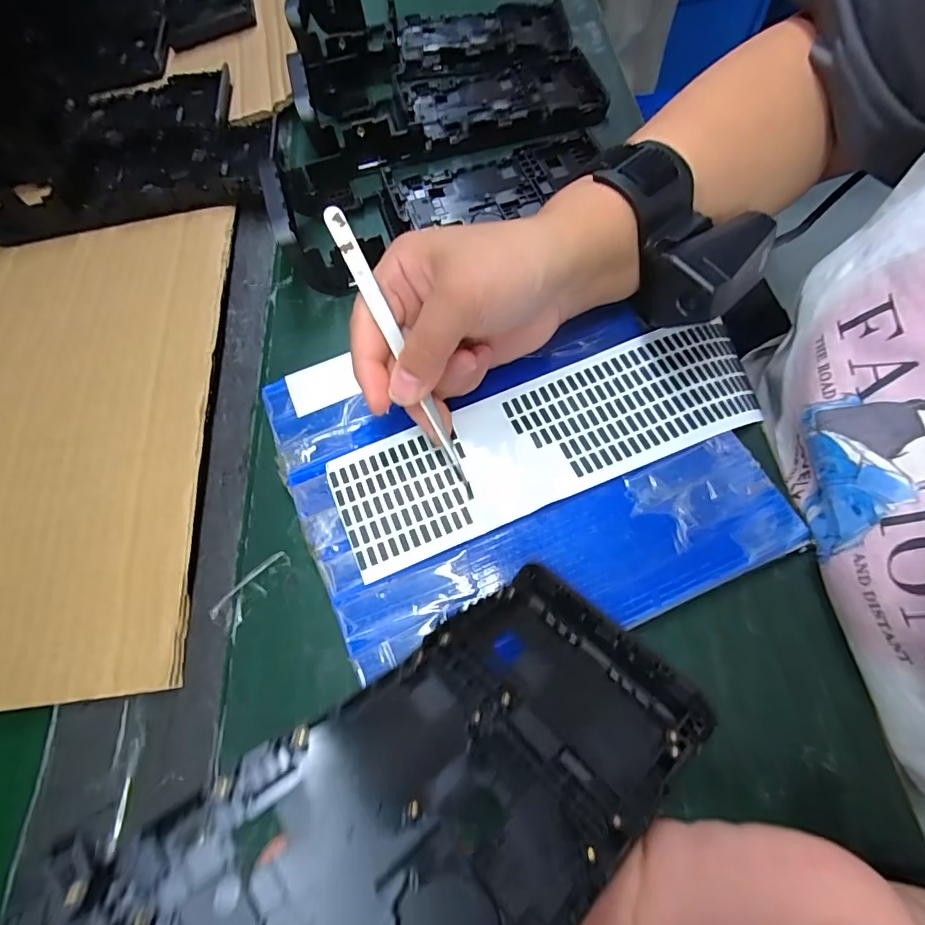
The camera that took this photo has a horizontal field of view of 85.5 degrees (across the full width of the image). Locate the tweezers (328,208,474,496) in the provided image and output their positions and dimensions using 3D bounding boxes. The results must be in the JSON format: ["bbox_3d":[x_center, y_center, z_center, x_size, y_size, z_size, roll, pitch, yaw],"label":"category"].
[{"bbox_3d":[-0.027,-0.048,0.227,0.009,0.011,0.140,-28,101,-9],"label":"tweezers"}]

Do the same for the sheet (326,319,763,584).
[{"bbox_3d":[0.044,-0.014,0.248,0.215,0.006,0.065,-22,66,-6],"label":"sheet"}]

